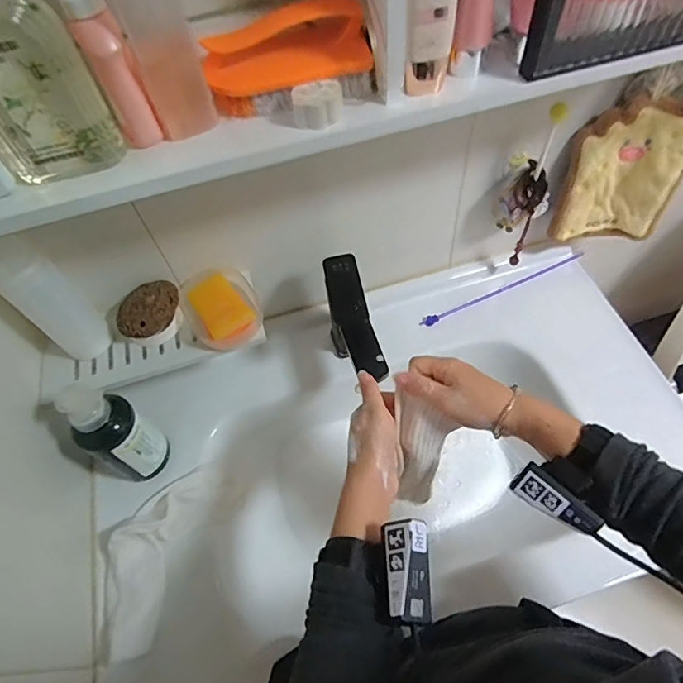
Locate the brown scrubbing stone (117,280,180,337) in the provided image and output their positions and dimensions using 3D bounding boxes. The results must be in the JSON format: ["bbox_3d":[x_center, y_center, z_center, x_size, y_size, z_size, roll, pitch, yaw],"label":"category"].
[{"bbox_3d":[-0.238,-0.043,0.592,0.057,0.021,0.082,10,59,11],"label":"brown scrubbing stone"}]

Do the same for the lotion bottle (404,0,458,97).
[{"bbox_3d":[0.070,-0.246,0.368,0.034,0.109,0.028,9,59,10],"label":"lotion bottle"}]

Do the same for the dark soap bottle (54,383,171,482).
[{"bbox_3d":[-0.271,0.110,0.574,0.060,0.159,0.067,26,63,19],"label":"dark soap bottle"}]

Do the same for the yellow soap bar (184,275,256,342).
[{"bbox_3d":[-0.154,-0.047,0.602,0.056,0.015,0.101,-33,61,-15],"label":"yellow soap bar"}]

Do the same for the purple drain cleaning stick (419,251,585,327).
[{"bbox_3d":[0.255,-0.084,0.751,0.283,0.020,0.014,-21,58,-8],"label":"purple drain cleaning stick"}]

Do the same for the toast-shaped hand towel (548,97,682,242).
[{"bbox_3d":[0.377,-0.222,0.650,0.145,0.199,0.040,4,58,7],"label":"toast-shaped hand towel"}]

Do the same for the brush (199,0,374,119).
[{"bbox_3d":[-0.046,-0.237,0.395,0.131,0.060,0.050,-14,58,-4],"label":"brush"}]

